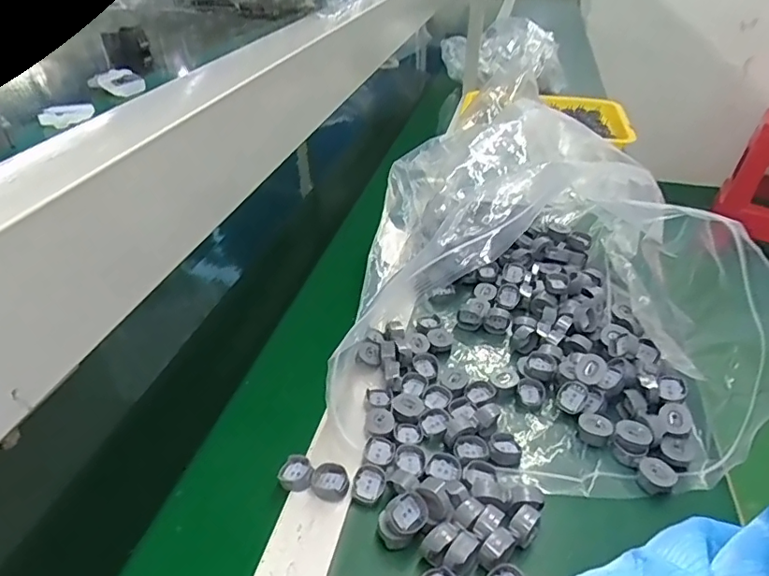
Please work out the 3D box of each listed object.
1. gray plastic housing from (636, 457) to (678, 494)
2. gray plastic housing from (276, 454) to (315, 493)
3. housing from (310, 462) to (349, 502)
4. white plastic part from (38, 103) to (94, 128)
[{"bbox_3d":[0.220,0.152,0.438,0.027,0.014,0.027,1,35,-1],"label":"gray plastic housing"},{"bbox_3d":[-0.072,0.150,0.441,0.028,0.010,0.030,1,35,-1],"label":"gray plastic housing"},{"bbox_3d":[-0.043,0.155,0.432,0.030,0.012,0.027,8,35,9],"label":"housing"},{"bbox_3d":[-0.147,-0.080,0.251,0.024,0.006,0.008,-23,42,-31],"label":"white plastic part"}]

